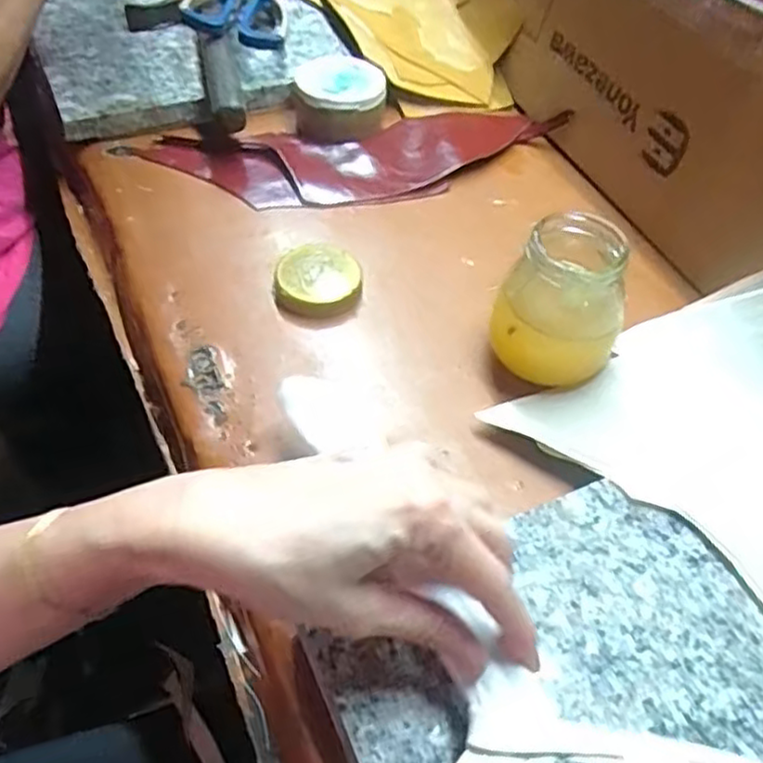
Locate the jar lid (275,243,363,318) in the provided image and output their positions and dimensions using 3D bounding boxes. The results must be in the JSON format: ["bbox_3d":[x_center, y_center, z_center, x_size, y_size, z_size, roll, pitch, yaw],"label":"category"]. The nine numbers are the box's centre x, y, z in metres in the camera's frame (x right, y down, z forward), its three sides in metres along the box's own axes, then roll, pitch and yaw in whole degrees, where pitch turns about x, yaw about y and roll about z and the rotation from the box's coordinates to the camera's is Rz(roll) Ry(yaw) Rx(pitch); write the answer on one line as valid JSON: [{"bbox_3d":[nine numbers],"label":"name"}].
[{"bbox_3d":[-0.040,-0.065,0.452,0.053,0.018,0.047,2,52,-4],"label":"jar lid"}]

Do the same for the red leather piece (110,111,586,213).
[{"bbox_3d":[-0.021,-0.170,0.538,0.319,0.018,0.086,-8,53,-12],"label":"red leather piece"}]

